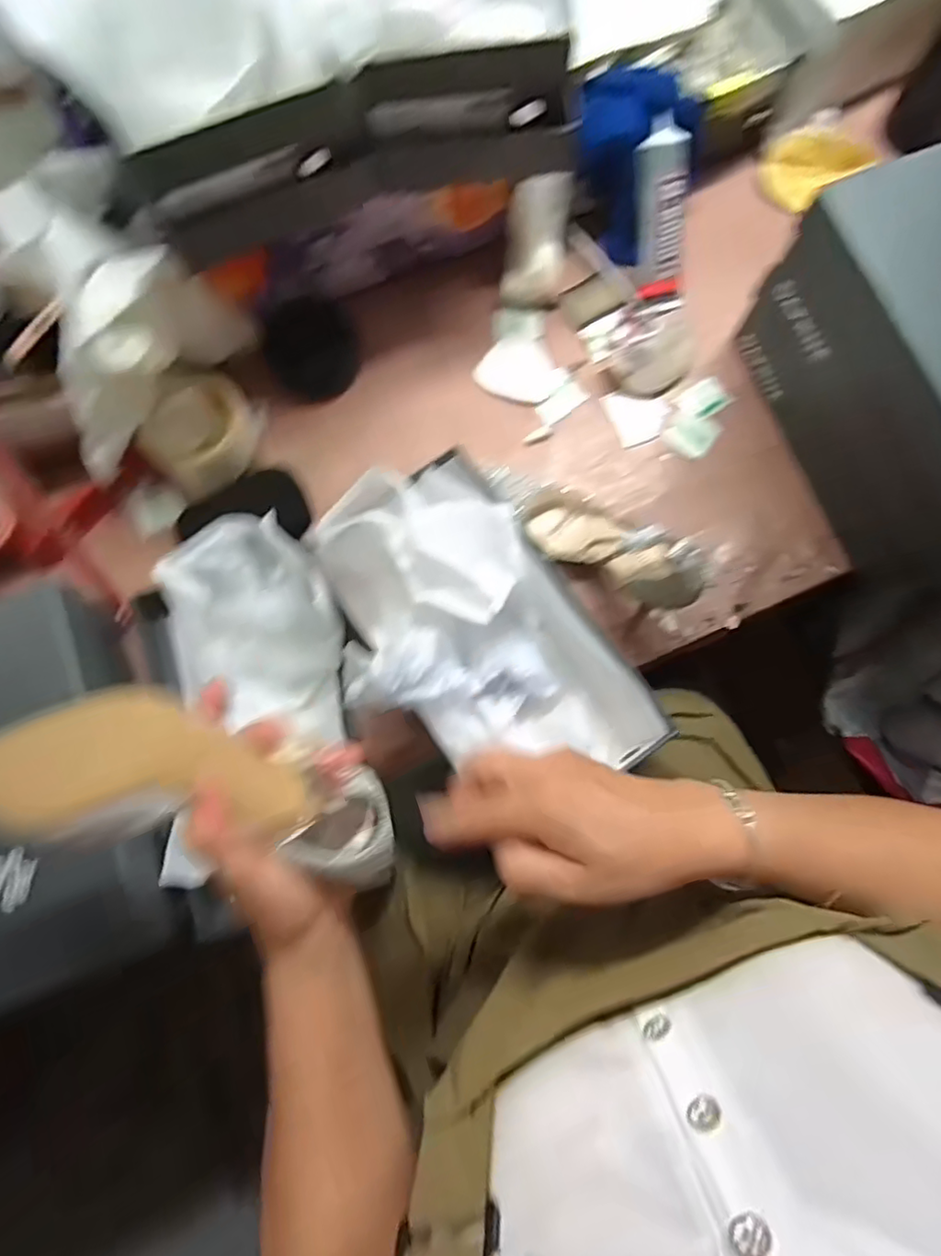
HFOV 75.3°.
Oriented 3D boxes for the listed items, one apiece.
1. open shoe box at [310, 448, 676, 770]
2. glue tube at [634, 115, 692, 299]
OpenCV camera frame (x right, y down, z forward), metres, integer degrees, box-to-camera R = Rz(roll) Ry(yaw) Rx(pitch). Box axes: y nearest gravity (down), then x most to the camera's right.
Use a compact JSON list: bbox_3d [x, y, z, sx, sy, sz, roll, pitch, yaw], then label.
[{"bbox_3d":[0.003,0.013,0.503,0.174,0.121,0.298,-35,81,-6],"label":"open shoe box"},{"bbox_3d":[0.186,-0.401,0.585,0.043,0.029,0.144,-8,119,-1],"label":"glue tube"}]

